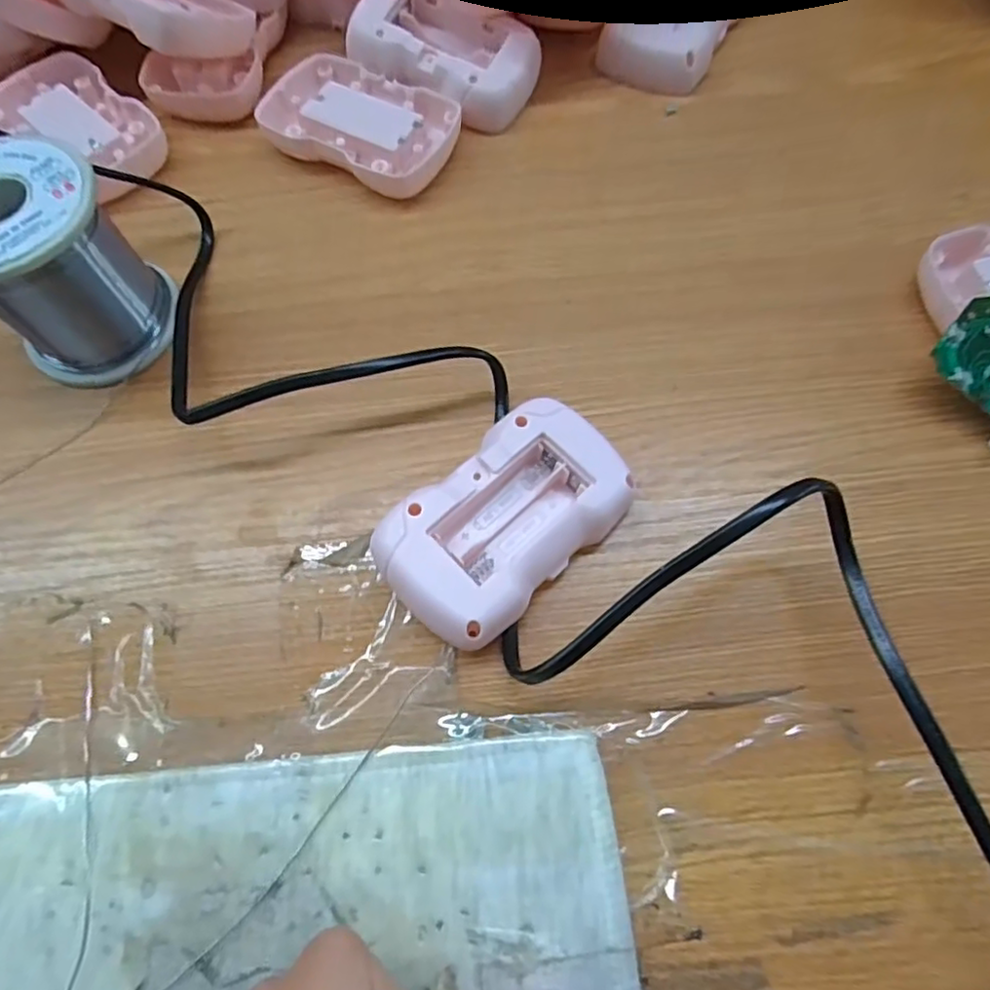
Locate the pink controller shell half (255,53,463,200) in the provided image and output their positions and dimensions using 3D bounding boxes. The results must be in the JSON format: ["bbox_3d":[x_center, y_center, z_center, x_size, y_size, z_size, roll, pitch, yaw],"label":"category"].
[{"bbox_3d":[-0.063,-0.170,0.293,0.088,0.015,0.057,29,72,13],"label":"pink controller shell half"}]

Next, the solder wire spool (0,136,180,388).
[{"bbox_3d":[-0.165,-0.085,0.236,0.059,0.063,0.059,39,74,16],"label":"solder wire spool"}]

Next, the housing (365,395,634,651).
[{"bbox_3d":[0.004,0.009,0.211,0.084,0.025,0.049,-43,73,-14],"label":"housing"}]

